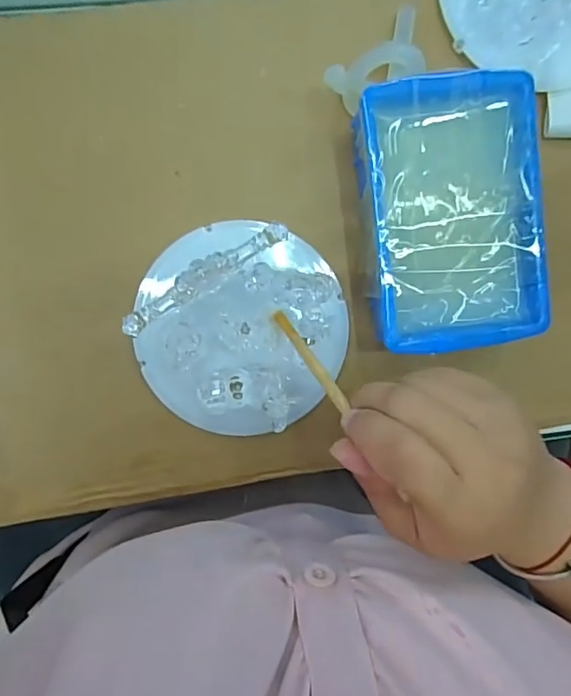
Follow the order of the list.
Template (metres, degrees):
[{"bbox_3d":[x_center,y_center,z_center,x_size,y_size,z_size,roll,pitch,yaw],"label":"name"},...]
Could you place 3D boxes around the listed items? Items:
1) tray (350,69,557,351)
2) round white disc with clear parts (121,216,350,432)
[{"bbox_3d":[0.090,-0.075,0.304,0.099,0.053,0.143,-8,97,-4],"label":"tray"},{"bbox_3d":[-0.025,-0.012,0.316,0.123,0.025,0.123,-1,98,-5],"label":"round white disc with clear parts"}]

